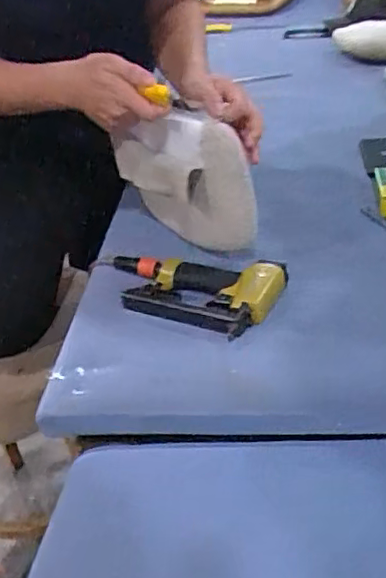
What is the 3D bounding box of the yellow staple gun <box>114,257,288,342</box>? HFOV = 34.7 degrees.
[{"bbox_3d":[-0.013,0.000,0.847,0.263,0.040,0.129,7,37,20],"label":"yellow staple gun"}]

